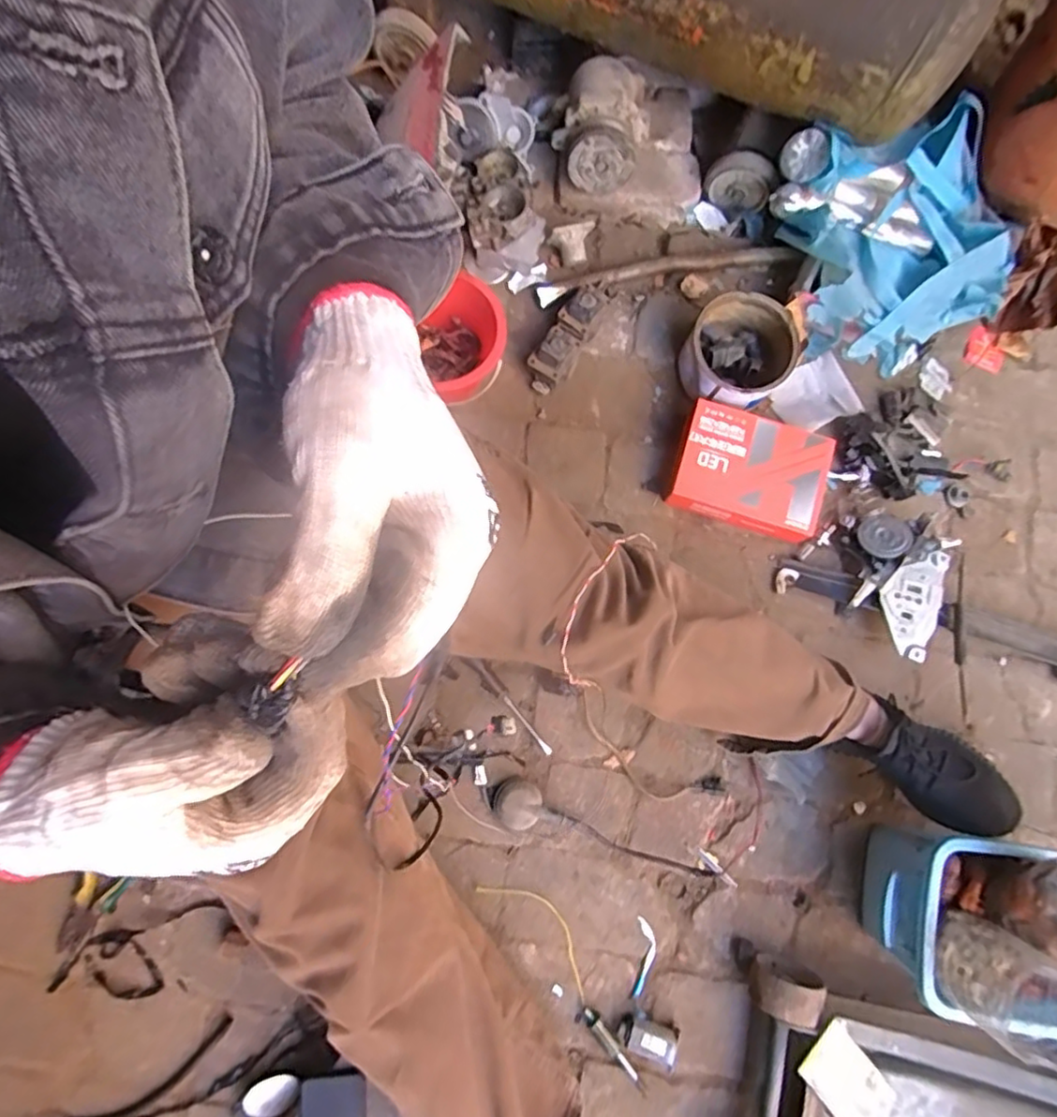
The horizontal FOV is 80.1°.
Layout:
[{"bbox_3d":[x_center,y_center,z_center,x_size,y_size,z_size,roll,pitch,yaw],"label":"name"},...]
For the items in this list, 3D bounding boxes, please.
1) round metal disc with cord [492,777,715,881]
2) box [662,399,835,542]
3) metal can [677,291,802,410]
[{"bbox_3d":[0.095,0.380,0.834,0.308,0.036,0.065,25,78,3],"label":"round metal disc with cord"},{"bbox_3d":[0.327,-0.128,0.920,0.218,0.058,0.158,19,80,2],"label":"box"},{"bbox_3d":[0.307,-0.297,0.930,0.155,0.077,0.155,0,80,-2],"label":"metal can"}]

